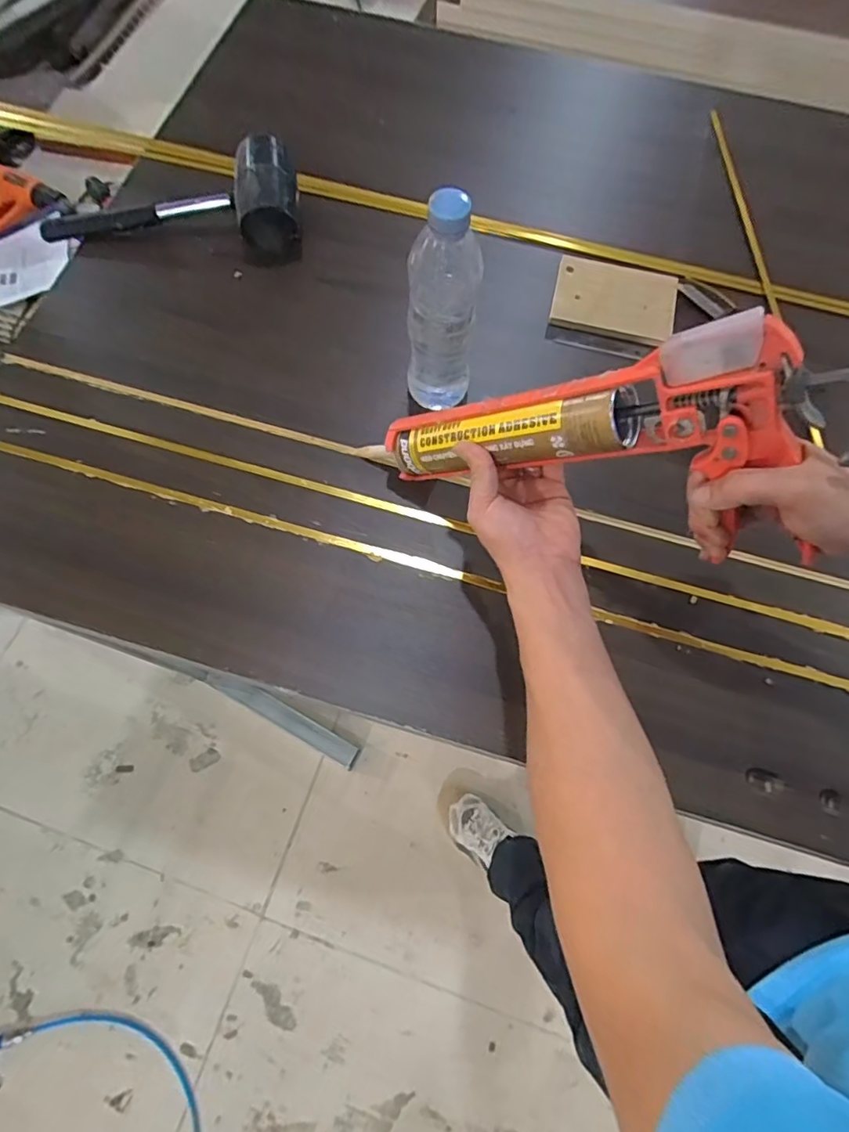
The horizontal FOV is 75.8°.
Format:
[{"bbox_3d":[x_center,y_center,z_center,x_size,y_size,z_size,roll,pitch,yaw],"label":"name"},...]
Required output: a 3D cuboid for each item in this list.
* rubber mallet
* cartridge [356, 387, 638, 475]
[{"bbox_3d":[-0.297,-0.423,0.626,0.310,0.069,0.109,-2,71,-2],"label":"rubber mallet"},{"bbox_3d":[0.042,-0.110,0.473,0.272,0.040,0.041,2,63,41],"label":"cartridge"}]

